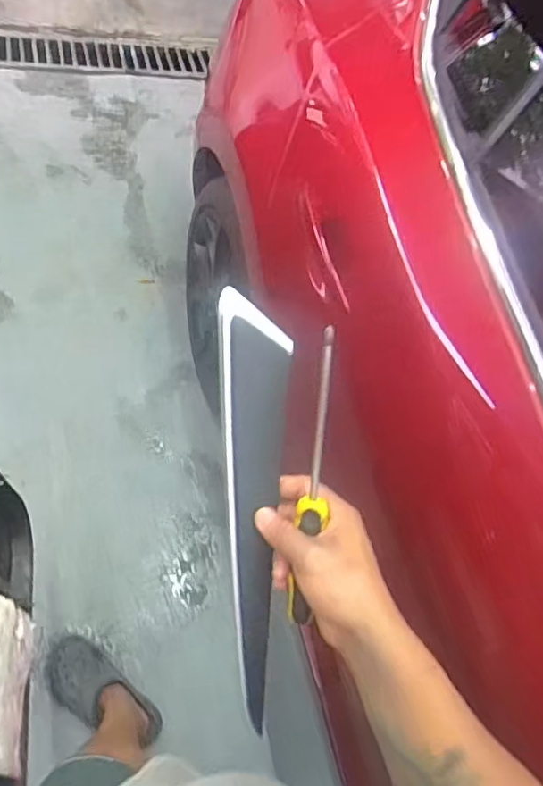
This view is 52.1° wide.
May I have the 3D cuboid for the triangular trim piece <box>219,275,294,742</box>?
[{"bbox_3d":[-0.012,0.101,0.474,0.055,0.022,0.361,-1,95,-3],"label":"triangular trim piece"}]

